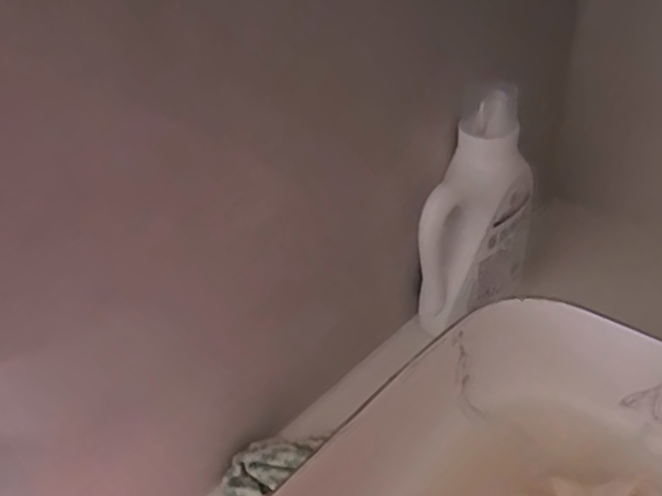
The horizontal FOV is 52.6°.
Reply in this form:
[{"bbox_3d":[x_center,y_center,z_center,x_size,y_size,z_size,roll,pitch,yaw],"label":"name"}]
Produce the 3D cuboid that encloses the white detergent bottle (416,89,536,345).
[{"bbox_3d":[0.144,-0.034,0.654,0.067,0.213,0.122,19,43,29],"label":"white detergent bottle"}]

